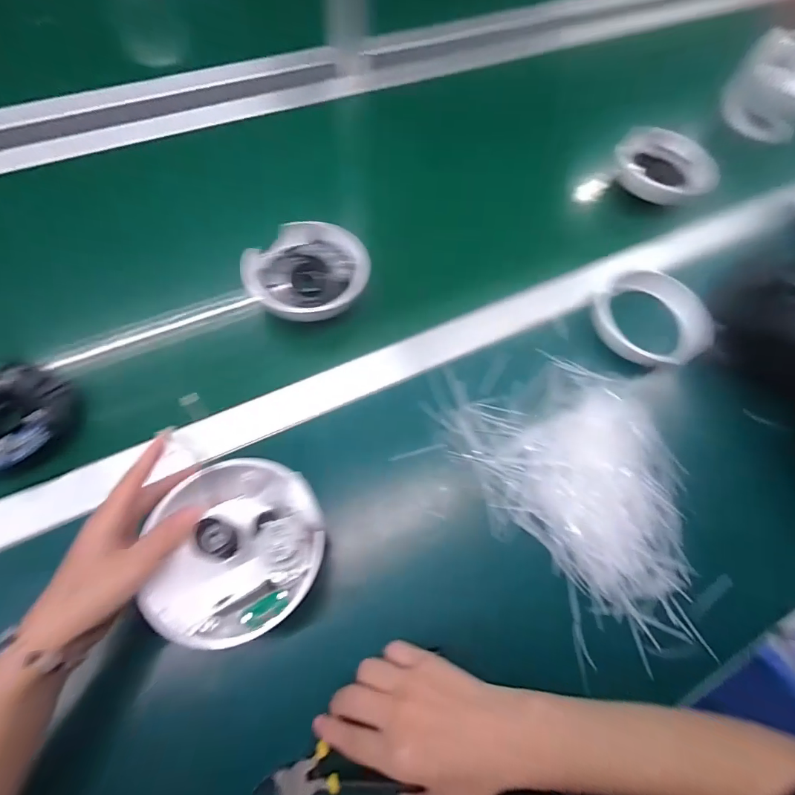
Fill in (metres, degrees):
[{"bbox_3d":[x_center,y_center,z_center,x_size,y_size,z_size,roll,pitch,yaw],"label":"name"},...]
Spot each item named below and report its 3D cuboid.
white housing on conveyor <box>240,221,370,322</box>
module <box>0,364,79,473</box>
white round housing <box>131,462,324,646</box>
[{"bbox_3d":[-0.092,-0.133,0.456,0.118,0.034,0.109,1,68,-2],"label":"white housing on conveyor"},{"bbox_3d":[-0.347,0.017,0.382,0.098,0.036,0.094,1,68,-2],"label":"module"},{"bbox_3d":[-0.108,0.099,0.285,0.110,0.056,0.115,1,68,-2],"label":"white round housing"}]

